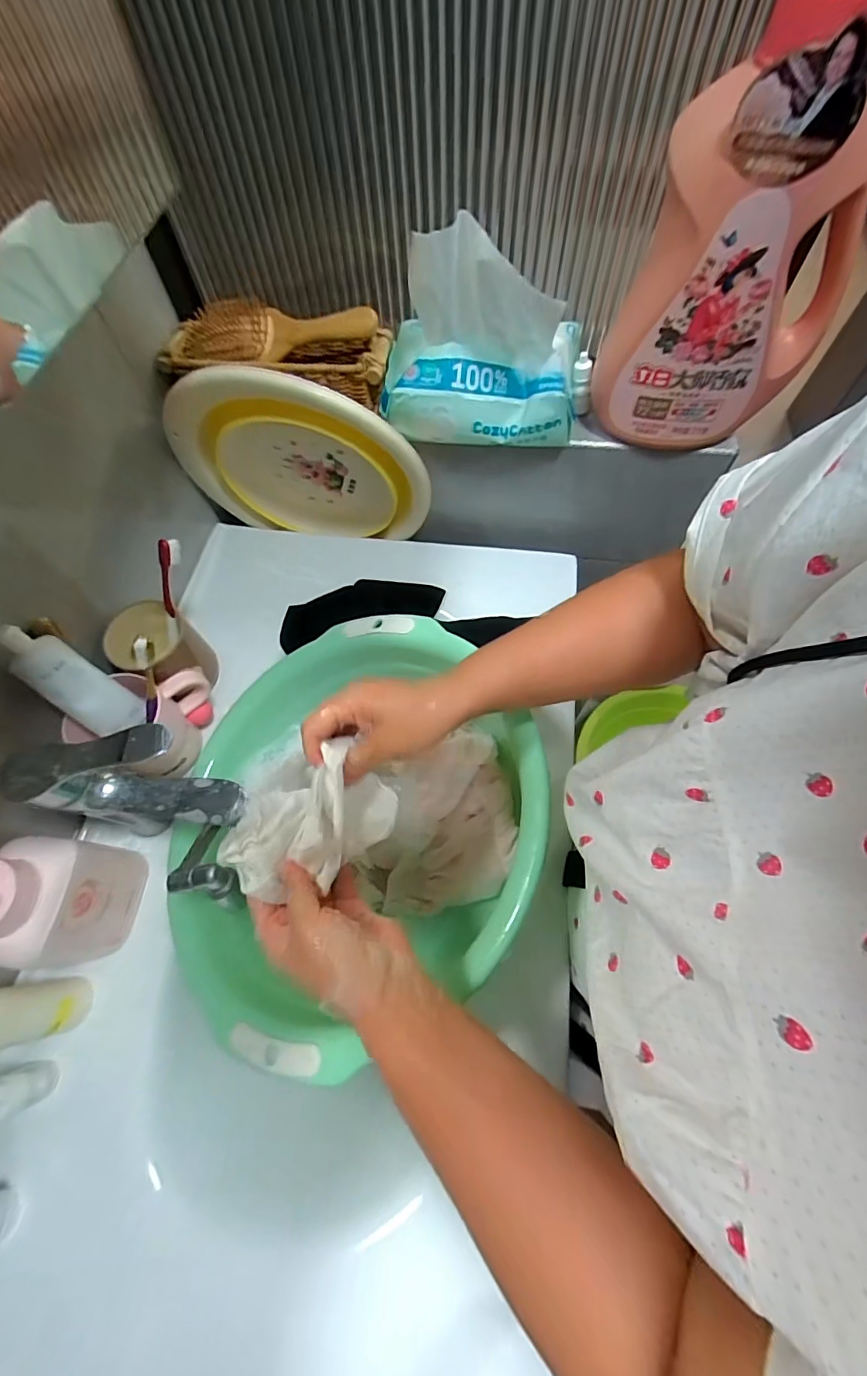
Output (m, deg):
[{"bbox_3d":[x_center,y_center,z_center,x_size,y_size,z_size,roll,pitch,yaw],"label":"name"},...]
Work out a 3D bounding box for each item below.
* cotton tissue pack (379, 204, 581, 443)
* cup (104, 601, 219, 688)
[{"bbox_3d":[0.047,-0.341,0.471,0.198,0.155,0.106,10,65,6],"label":"cotton tissue pack"},{"bbox_3d":[-0.295,-0.044,0.514,0.102,0.083,0.078,33,70,16],"label":"cup"}]

